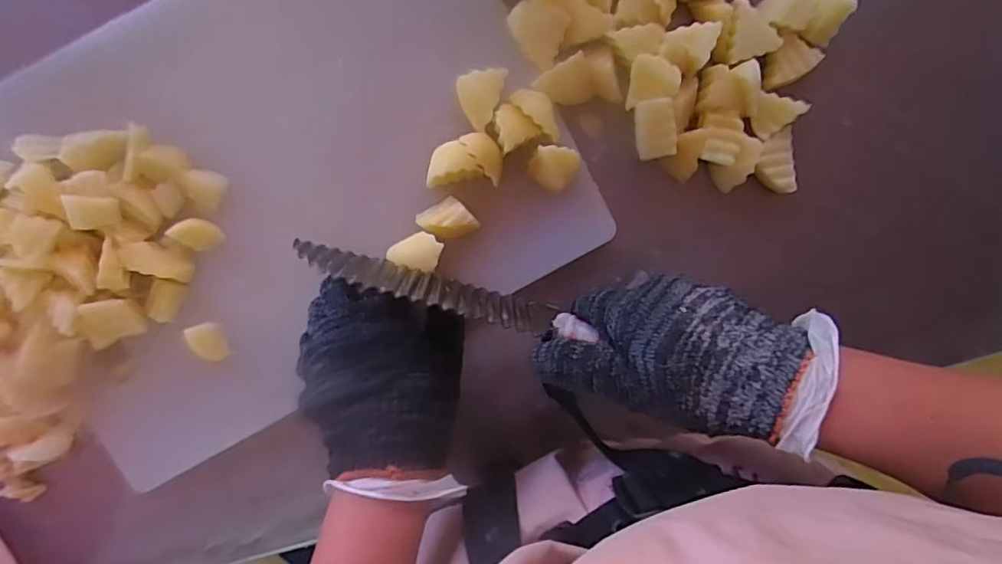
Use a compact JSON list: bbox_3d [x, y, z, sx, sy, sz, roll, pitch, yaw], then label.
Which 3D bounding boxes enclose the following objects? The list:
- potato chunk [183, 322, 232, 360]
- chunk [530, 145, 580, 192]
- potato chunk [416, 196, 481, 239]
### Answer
[{"bbox_3d":[-0.182,0.038,0.353,0.017,0.012,0.025,-26,98,-1],"label":"potato chunk"},{"bbox_3d":[0.032,-0.069,0.346,0.027,0.026,0.024,15,95,-6],"label":"chunk"},{"bbox_3d":[-0.033,-0.037,0.347,0.032,0.017,0.025,-29,98,0],"label":"potato chunk"}]

